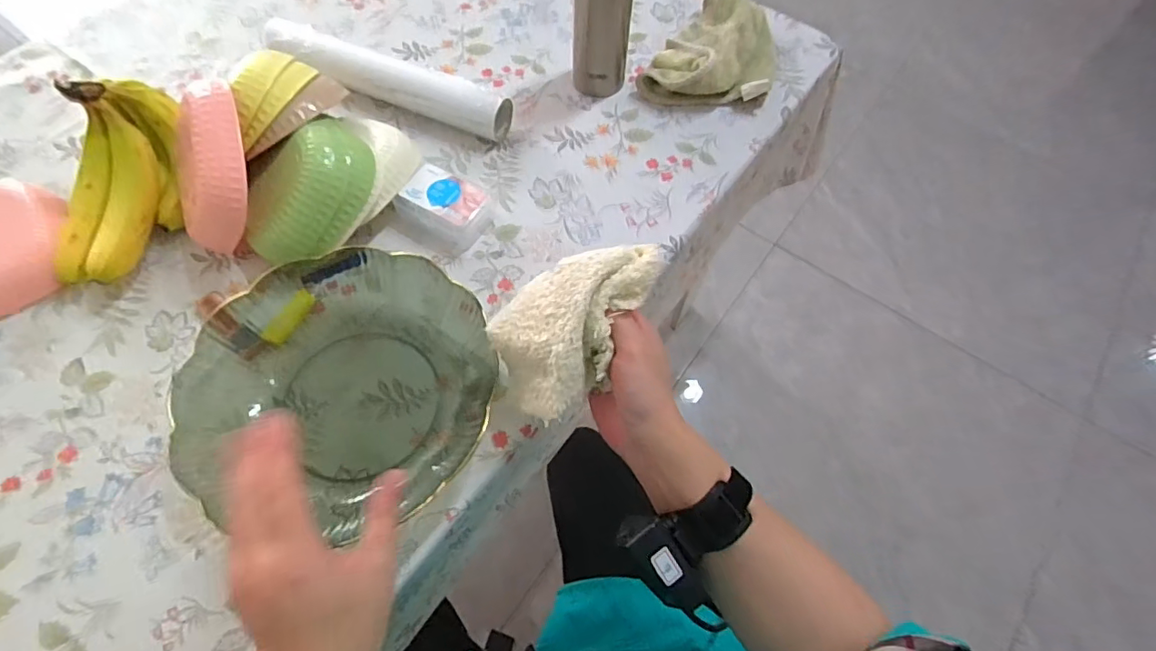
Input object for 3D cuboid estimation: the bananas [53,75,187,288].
[{"bbox_3d":[-0.426,-0.133,0.495,0.075,0.088,0.190,8,85,2],"label":"bananas"}]

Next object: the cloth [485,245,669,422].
[{"bbox_3d":[0.005,0.000,0.409,0.126,0.087,0.094,-27,66,-15],"label":"cloth"}]

